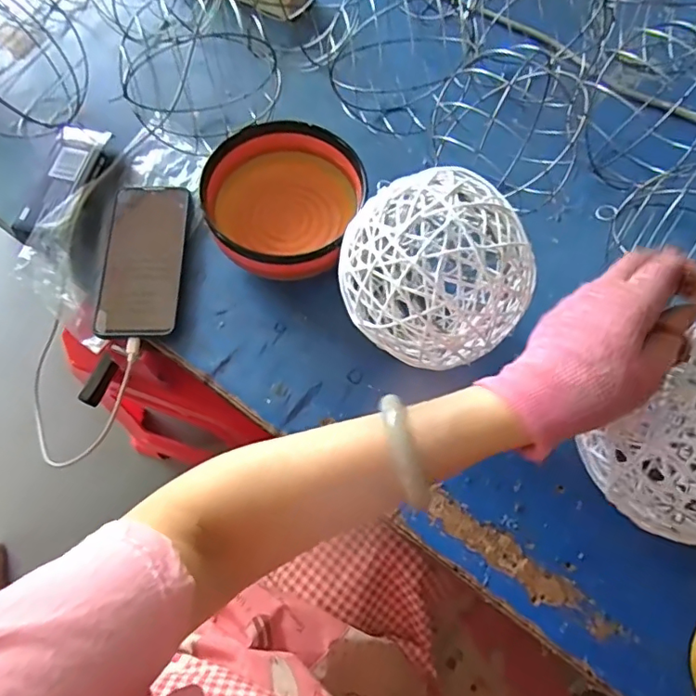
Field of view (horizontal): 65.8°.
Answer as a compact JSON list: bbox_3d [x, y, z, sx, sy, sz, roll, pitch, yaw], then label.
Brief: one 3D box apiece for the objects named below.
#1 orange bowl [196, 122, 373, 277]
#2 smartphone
[{"bbox_3d":[-0.058,-0.139,0.515,0.140,0.072,0.150,0,68,0],"label":"orange bowl"},{"bbox_3d":[-0.199,-0.089,0.528,0.076,0.016,0.169,1,68,1],"label":"smartphone"}]

